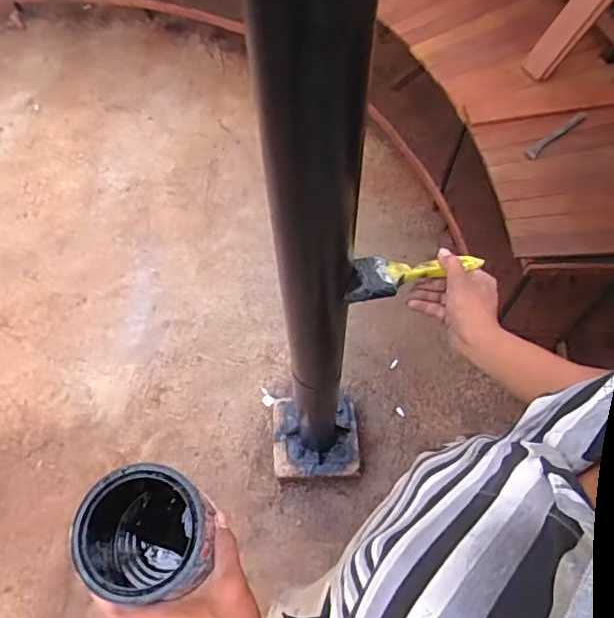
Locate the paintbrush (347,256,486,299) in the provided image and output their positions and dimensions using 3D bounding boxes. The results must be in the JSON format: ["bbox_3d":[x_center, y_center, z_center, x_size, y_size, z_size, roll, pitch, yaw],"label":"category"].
[{"bbox_3d":[0.126,-0.053,0.710,0.180,0.027,0.064,-12,61,-13],"label":"paintbrush"}]

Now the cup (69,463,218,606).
[{"bbox_3d":[-0.142,0.213,0.521,0.112,0.125,0.104,-6,61,-1],"label":"cup"}]

